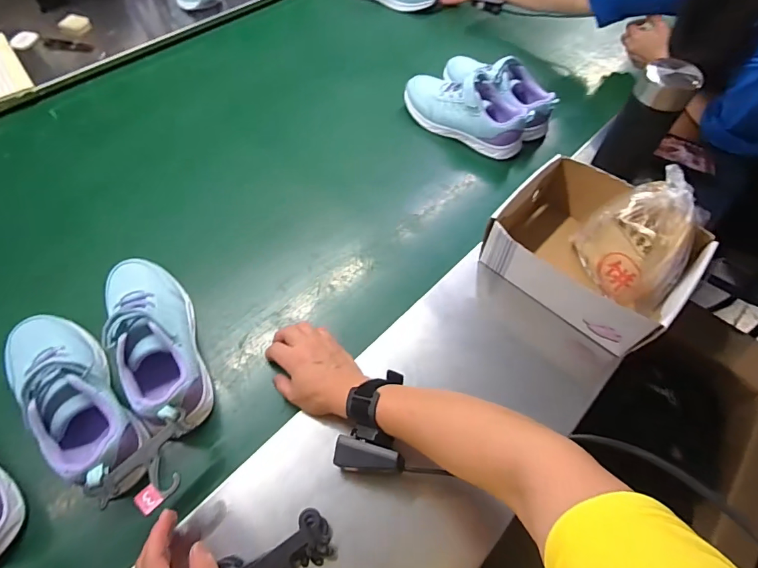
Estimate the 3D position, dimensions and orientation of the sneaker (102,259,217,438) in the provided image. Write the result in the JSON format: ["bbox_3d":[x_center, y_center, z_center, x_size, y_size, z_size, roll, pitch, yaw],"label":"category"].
[{"bbox_3d":[-0.266,0.067,0.510,0.082,0.082,0.243,-23,61,-16],"label":"sneaker"}]

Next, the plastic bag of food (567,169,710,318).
[{"bbox_3d":[0.327,-0.046,0.536,0.076,0.134,0.127,-5,58,-5],"label":"plastic bag of food"}]

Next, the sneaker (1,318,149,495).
[{"bbox_3d":[-0.339,0.117,0.473,0.223,0.078,0.092,39,64,20],"label":"sneaker"}]

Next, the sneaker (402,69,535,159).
[{"bbox_3d":[0.153,-0.315,0.758,0.230,0.088,0.087,26,60,14],"label":"sneaker"}]

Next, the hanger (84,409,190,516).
[{"bbox_3d":[-0.215,0.176,0.405,0.062,0.019,0.097,40,64,20],"label":"hanger"}]

